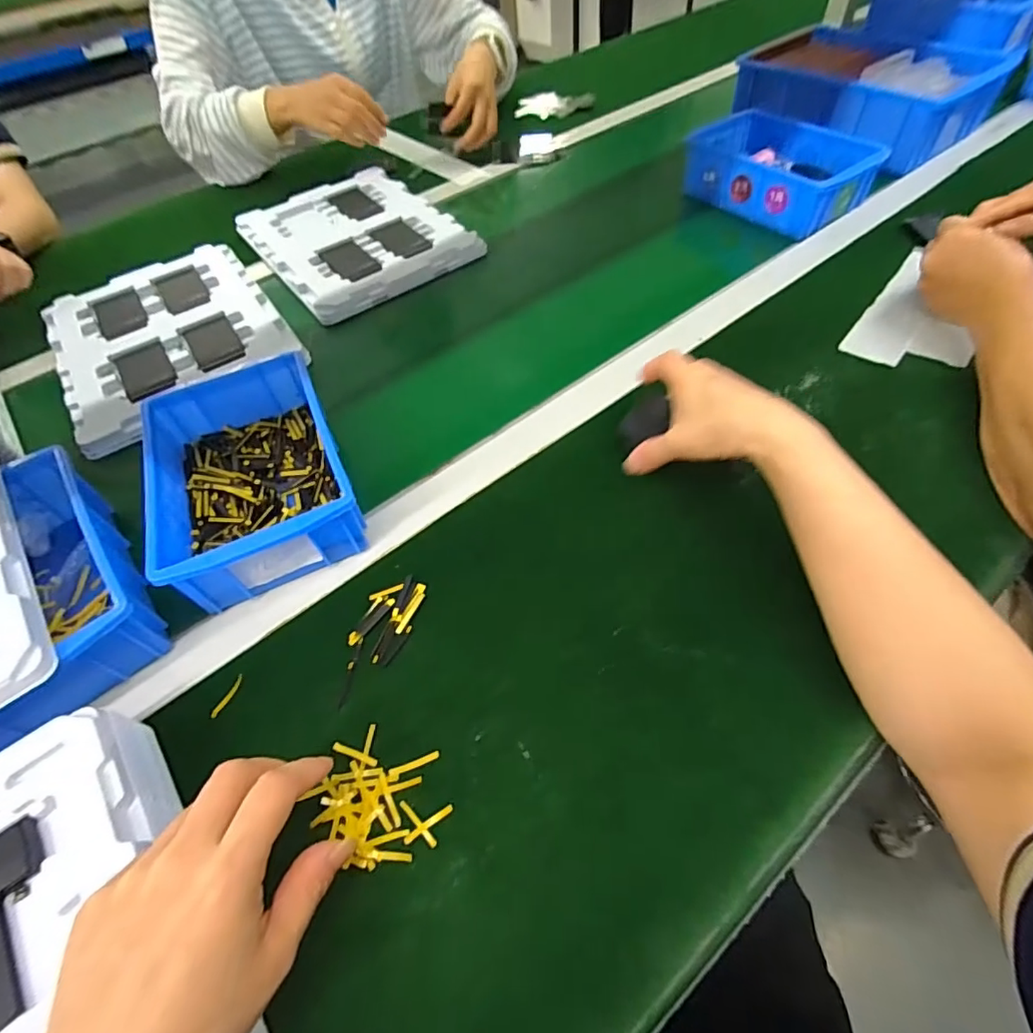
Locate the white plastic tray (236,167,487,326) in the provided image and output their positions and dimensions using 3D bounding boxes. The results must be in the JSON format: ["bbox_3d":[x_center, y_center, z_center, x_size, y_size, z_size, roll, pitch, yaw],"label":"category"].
[{"bbox_3d":[-0.213,-0.368,0.703,0.225,0.024,0.291,-34,58,-18],"label":"white plastic tray"}]

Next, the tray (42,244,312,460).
[{"bbox_3d":[-0.384,-0.202,0.592,0.221,0.022,0.282,-32,58,-17],"label":"tray"}]

